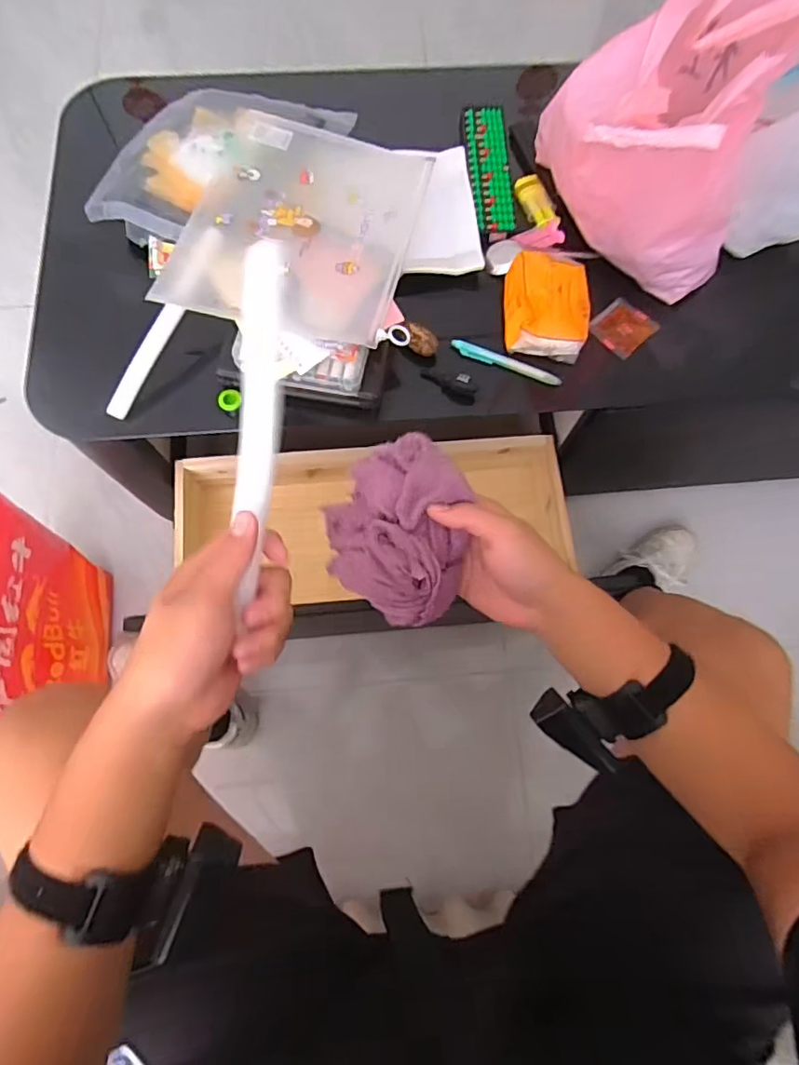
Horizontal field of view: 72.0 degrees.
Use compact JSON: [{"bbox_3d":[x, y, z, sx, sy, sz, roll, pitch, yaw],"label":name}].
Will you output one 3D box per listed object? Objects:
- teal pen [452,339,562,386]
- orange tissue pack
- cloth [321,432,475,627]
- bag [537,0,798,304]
[{"bbox_3d":[0.132,-0.211,0.681,0.138,0.013,0.018,21,74,4],"label":"teal pen"},{"bbox_3d":[0.183,-0.275,0.676,0.102,0.057,0.114,5,73,-1],"label":"orange tissue pack"},{"bbox_3d":[0.002,0.004,0.412,0.111,0.094,0.110,43,80,10],"label":"cloth"},{"bbox_3d":[0.292,-0.419,0.600,0.244,0.257,0.265,2,73,-1],"label":"bag"}]

